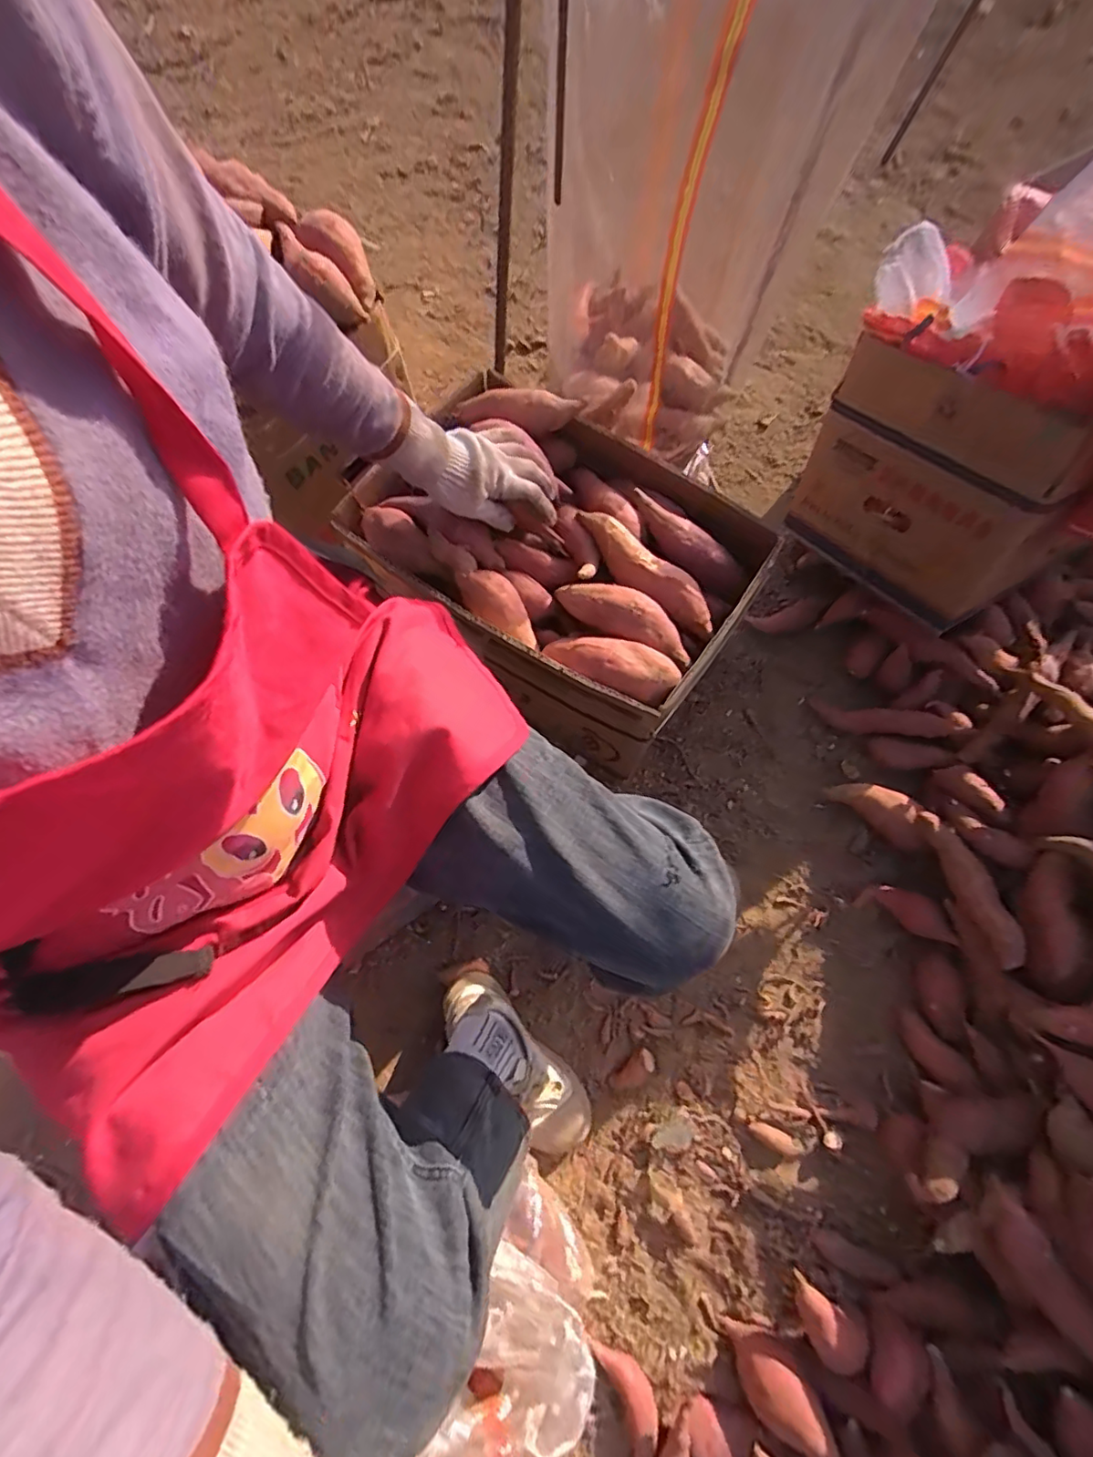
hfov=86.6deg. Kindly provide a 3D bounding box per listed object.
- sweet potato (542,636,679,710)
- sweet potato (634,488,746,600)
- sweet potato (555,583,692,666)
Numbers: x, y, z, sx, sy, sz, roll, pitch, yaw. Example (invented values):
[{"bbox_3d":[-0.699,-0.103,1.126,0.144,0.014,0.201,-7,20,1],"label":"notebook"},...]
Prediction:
[{"bbox_3d":[0.063,-0.066,0.603,0.142,0.051,0.061,24,76,6],"label":"sweet potato"},{"bbox_3d":[0.164,-0.219,0.680,0.165,0.038,0.044,41,78,-3],"label":"sweet potato"},{"bbox_3d":[0.085,-0.120,0.626,0.167,0.045,0.052,33,77,8],"label":"sweet potato"}]

